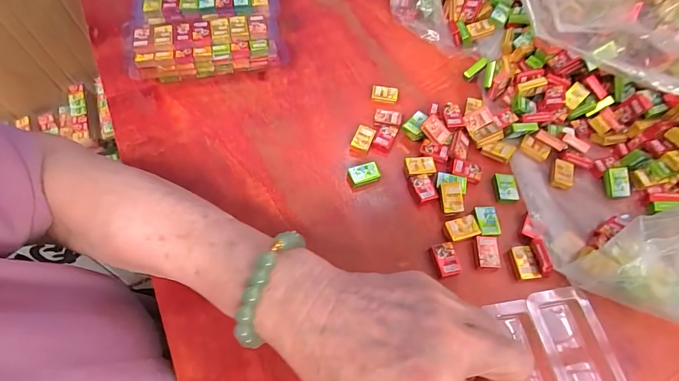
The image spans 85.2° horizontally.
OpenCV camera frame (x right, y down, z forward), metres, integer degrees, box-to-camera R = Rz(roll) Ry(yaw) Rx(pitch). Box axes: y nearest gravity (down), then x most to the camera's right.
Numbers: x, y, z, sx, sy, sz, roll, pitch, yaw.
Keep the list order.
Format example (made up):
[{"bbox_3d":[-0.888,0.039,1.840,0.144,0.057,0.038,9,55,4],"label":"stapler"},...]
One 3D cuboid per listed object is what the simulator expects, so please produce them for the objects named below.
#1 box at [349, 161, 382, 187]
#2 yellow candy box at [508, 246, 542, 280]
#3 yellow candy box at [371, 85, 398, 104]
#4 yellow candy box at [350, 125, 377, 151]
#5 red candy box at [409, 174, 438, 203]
[{"bbox_3d":[0.021,-0.014,0.319,0.026,0.009,0.016,-17,63,-11],"label":"box"},{"bbox_3d":[0.143,0.056,0.285,0.015,0.005,0.026,-8,62,-6],"label":"yellow candy box"},{"bbox_3d":[0.045,-0.095,0.364,0.025,0.005,0.018,10,61,4],"label":"yellow candy box"},{"bbox_3d":[0.022,-0.048,0.338,0.017,0.005,0.024,22,63,10],"label":"yellow candy box"},{"bbox_3d":[0.072,-0.002,0.316,0.016,0.005,0.025,-13,62,-9],"label":"red candy box"}]

